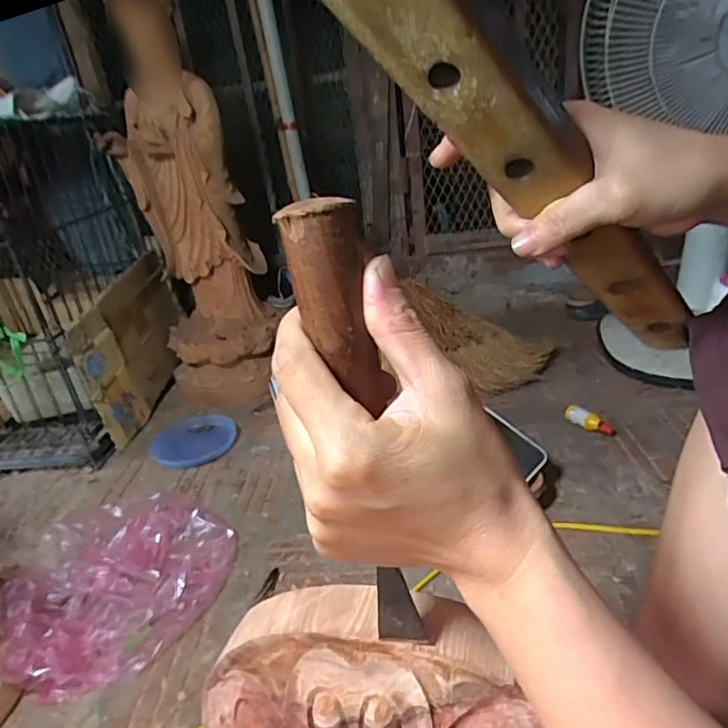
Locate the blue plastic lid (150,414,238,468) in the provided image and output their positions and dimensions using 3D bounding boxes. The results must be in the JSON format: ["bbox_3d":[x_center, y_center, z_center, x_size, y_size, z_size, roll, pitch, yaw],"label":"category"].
[{"bbox_3d":[-0.290,0.134,0.925,0.134,0.024,0.131,-6,26,3],"label":"blue plastic lid"}]

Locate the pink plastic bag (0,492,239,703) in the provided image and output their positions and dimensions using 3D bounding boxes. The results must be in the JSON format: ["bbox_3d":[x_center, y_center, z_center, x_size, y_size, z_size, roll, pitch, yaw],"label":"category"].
[{"bbox_3d":[-0.272,0.234,0.628,0.240,0.076,0.216,-18,28,-21],"label":"pink plastic bag"}]

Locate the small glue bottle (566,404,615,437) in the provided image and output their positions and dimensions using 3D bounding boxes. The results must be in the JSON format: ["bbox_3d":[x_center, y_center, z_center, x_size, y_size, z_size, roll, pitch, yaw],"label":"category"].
[{"bbox_3d":[0.337,0.083,0.819,0.019,0.025,0.080,-22,29,-27],"label":"small glue bottle"}]

